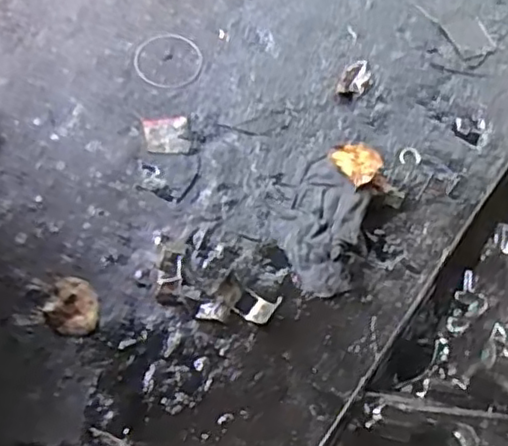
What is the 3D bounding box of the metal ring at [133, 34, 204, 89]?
[{"bbox_3d":[-0.101,-0.190,0.770,0.082,0.005,0.080,2,64,-3],"label":"metal ring"}]

